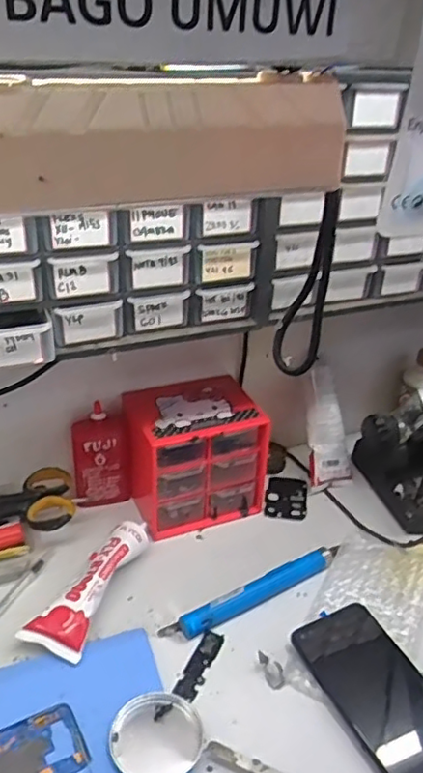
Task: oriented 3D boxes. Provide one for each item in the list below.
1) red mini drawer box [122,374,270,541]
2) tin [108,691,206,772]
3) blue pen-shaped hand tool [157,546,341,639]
[{"bbox_3d":[-0.021,0.072,0.638,0.126,0.122,0.103,-10,33,-22],"label":"red mini drawer box"},{"bbox_3d":[-0.038,0.246,0.427,0.063,0.014,0.057,-25,40,-38],"label":"tin"},{"bbox_3d":[0.043,0.185,0.549,0.180,0.019,0.023,-17,35,-29],"label":"blue pen-shaped hand tool"}]

